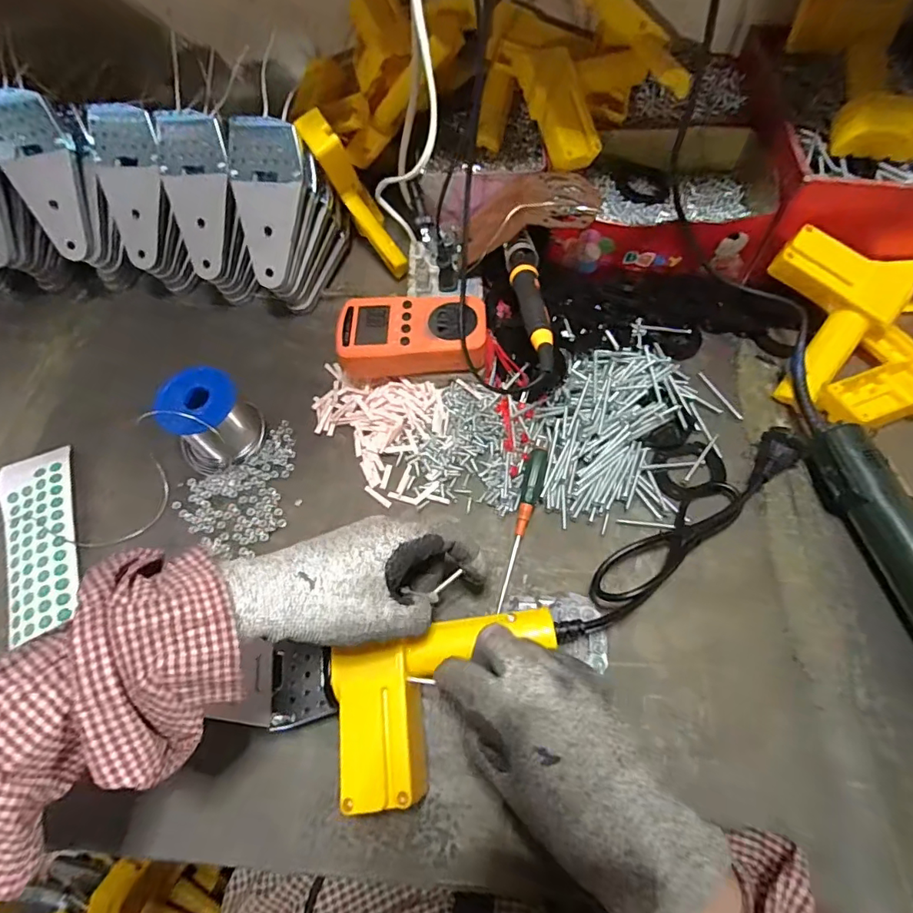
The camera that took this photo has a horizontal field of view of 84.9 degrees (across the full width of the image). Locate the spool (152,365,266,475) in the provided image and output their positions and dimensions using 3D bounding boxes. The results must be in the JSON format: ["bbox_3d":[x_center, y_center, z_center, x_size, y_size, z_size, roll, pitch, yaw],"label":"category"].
[{"bbox_3d":[-0.214,-0.031,0.431,0.062,0.070,0.073,38,71,20],"label":"spool"}]

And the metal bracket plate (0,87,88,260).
[{"bbox_3d":[-0.394,-0.265,0.476,0.065,0.137,0.015,-9,26,-1],"label":"metal bracket plate"}]

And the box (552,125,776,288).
[{"bbox_3d":[0.203,-0.261,0.508,0.208,0.062,0.162,5,63,6],"label":"box"}]

